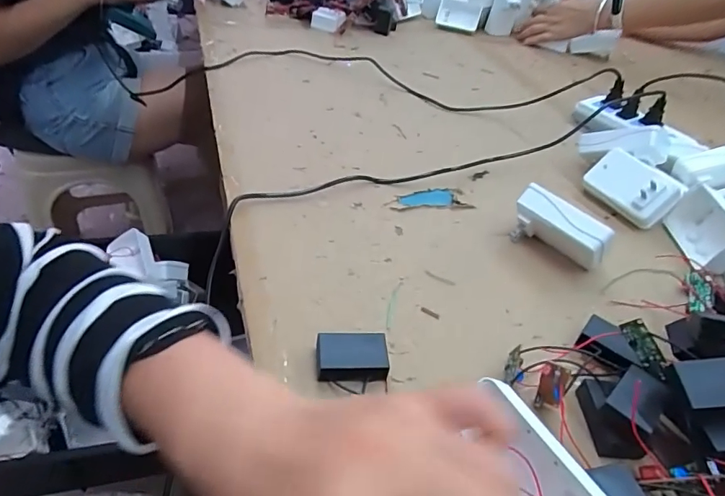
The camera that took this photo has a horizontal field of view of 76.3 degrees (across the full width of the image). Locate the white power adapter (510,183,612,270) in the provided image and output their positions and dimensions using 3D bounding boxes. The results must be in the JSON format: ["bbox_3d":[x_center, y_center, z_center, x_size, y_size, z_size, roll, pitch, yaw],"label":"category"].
[{"bbox_3d":[0.184,-0.017,0.434,0.036,0.056,0.084,-28,53,-34],"label":"white power adapter"}]

